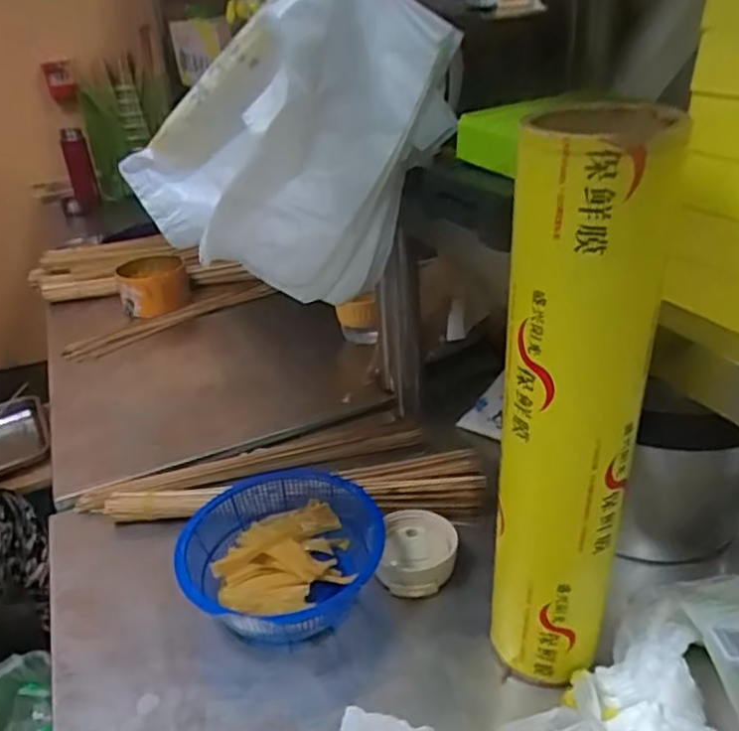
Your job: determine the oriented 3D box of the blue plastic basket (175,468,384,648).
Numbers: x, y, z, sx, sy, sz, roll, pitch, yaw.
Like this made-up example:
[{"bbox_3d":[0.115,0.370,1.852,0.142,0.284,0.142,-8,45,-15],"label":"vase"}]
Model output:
[{"bbox_3d":[-0.078,0.180,0.605,0.173,0.067,0.178,-1,30,2],"label":"blue plastic basket"}]

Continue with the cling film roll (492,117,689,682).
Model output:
[{"bbox_3d":[0.130,0.042,0.440,0.081,0.392,0.077,5,32,16],"label":"cling film roll"}]

